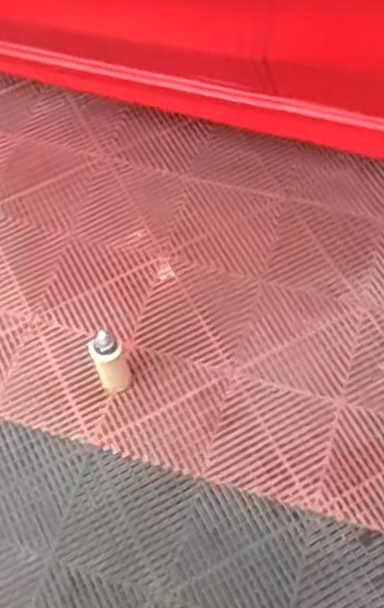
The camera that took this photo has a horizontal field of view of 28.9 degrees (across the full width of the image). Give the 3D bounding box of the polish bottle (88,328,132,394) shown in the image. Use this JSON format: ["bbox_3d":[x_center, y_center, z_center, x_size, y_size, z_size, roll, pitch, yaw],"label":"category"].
[{"bbox_3d":[-0.140,0.095,1.273,0.056,0.170,0.059,-1,63,2],"label":"polish bottle"}]

